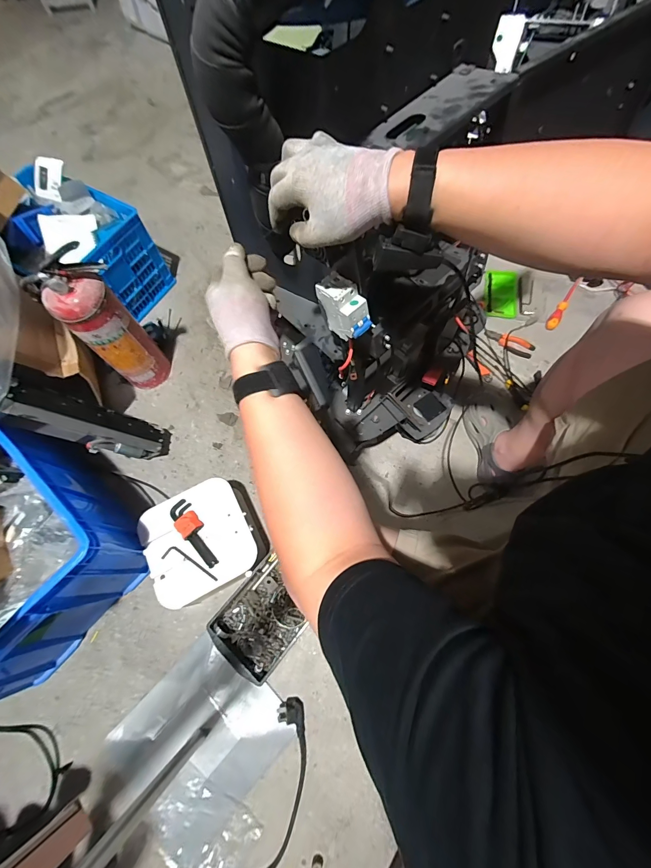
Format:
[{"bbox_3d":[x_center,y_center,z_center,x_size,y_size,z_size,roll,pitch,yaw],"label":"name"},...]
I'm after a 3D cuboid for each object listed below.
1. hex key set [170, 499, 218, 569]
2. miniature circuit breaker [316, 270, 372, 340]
[{"bbox_3d":[-0.309,0.233,0.789,0.054,0.024,0.177,-37,72,-12],"label":"hex key set"},{"bbox_3d":[0.024,-0.177,0.485,0.043,0.088,0.069,-43,51,-12],"label":"miniature circuit breaker"}]

